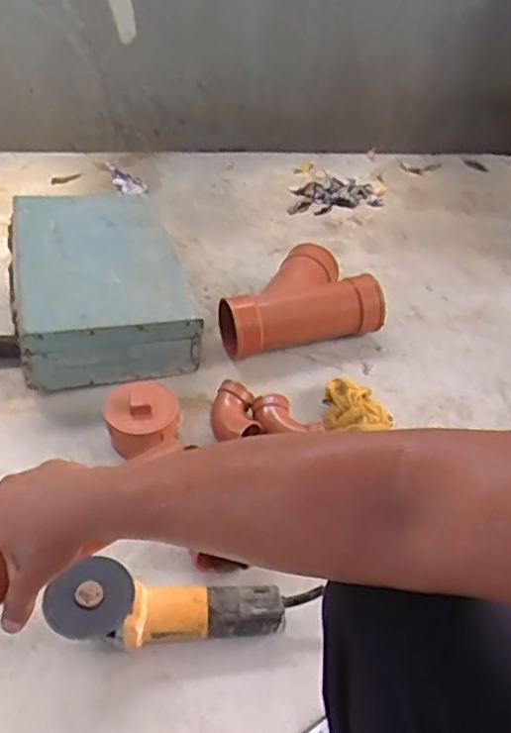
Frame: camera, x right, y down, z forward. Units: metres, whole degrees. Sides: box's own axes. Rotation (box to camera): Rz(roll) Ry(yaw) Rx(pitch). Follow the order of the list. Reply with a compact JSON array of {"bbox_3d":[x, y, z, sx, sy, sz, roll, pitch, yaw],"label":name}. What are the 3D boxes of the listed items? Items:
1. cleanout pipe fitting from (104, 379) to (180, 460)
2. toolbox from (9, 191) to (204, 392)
[{"bbox_3d":[-0.176,0.089,0.985,0.108,0.084,0.107,4,41,-3],"label":"cleanout pipe fitting"},{"bbox_3d":[-0.310,-0.170,1.214,0.300,0.120,0.478,-11,44,-16],"label":"toolbox"}]

